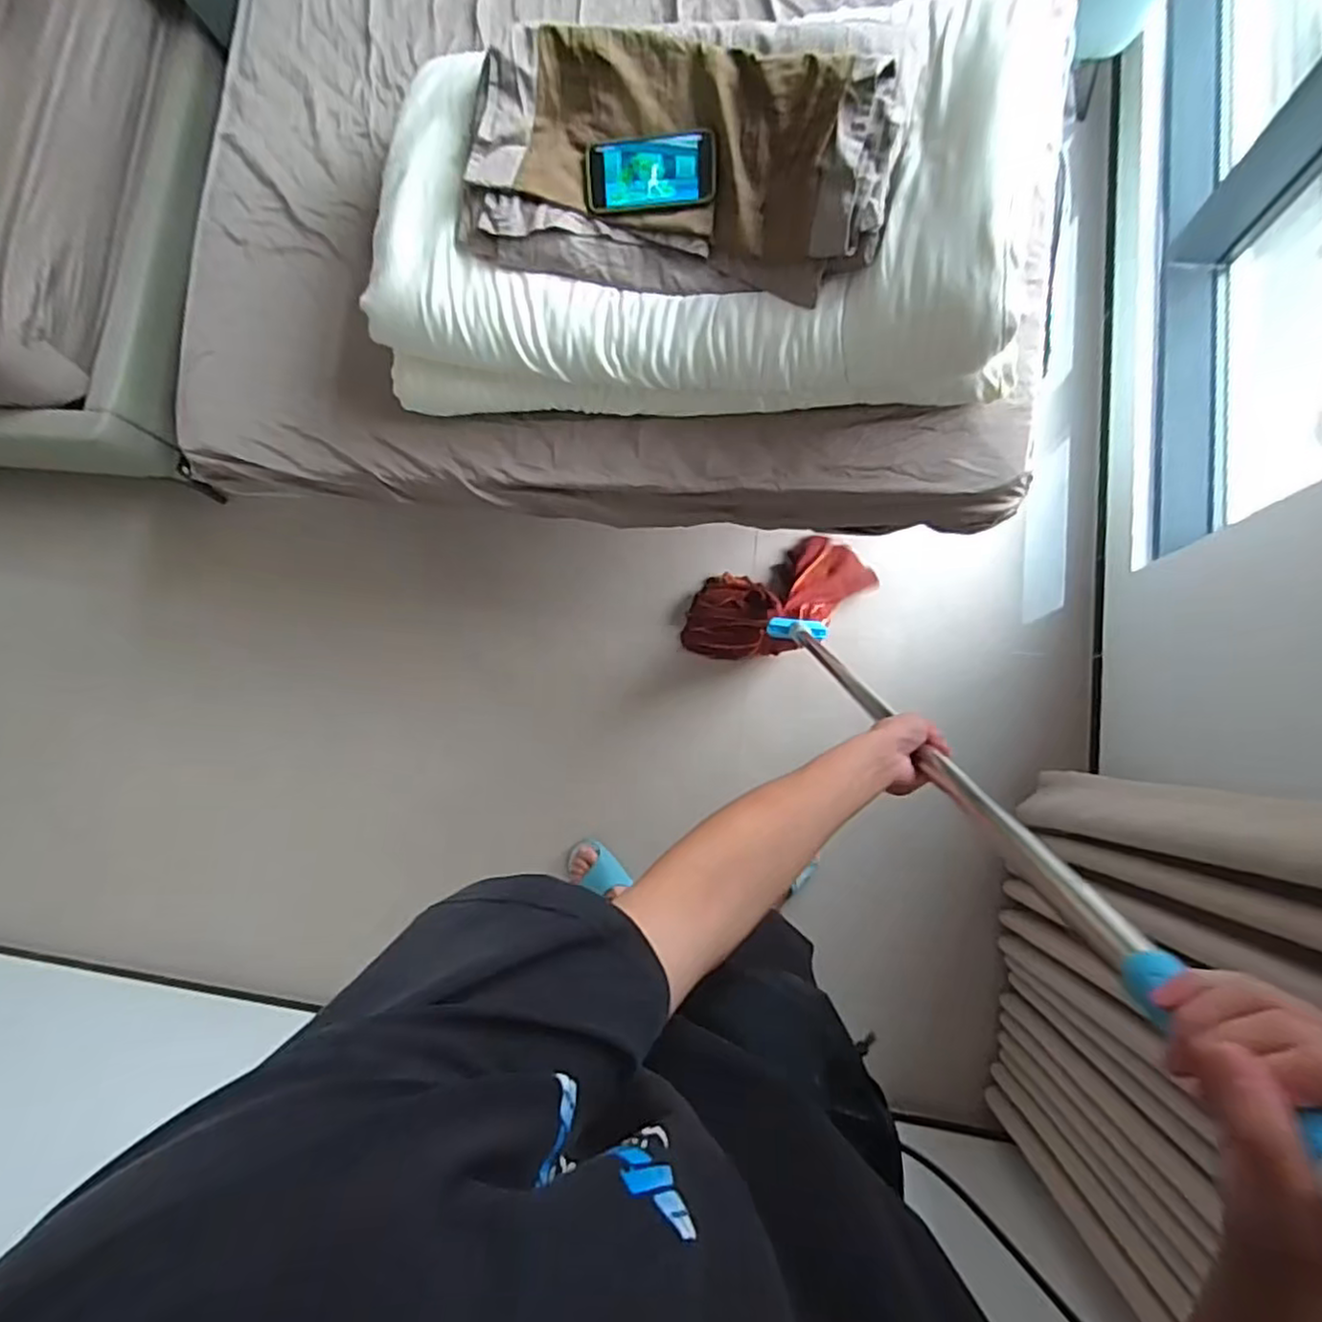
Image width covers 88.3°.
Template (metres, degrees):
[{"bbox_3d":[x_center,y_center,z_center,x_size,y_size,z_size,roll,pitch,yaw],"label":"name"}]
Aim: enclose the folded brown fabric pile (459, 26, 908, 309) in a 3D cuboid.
[{"bbox_3d":[0.001,-0.618,0.839,0.547,0.099,0.274,13,106,8],"label":"folded brown fabric pile"}]

